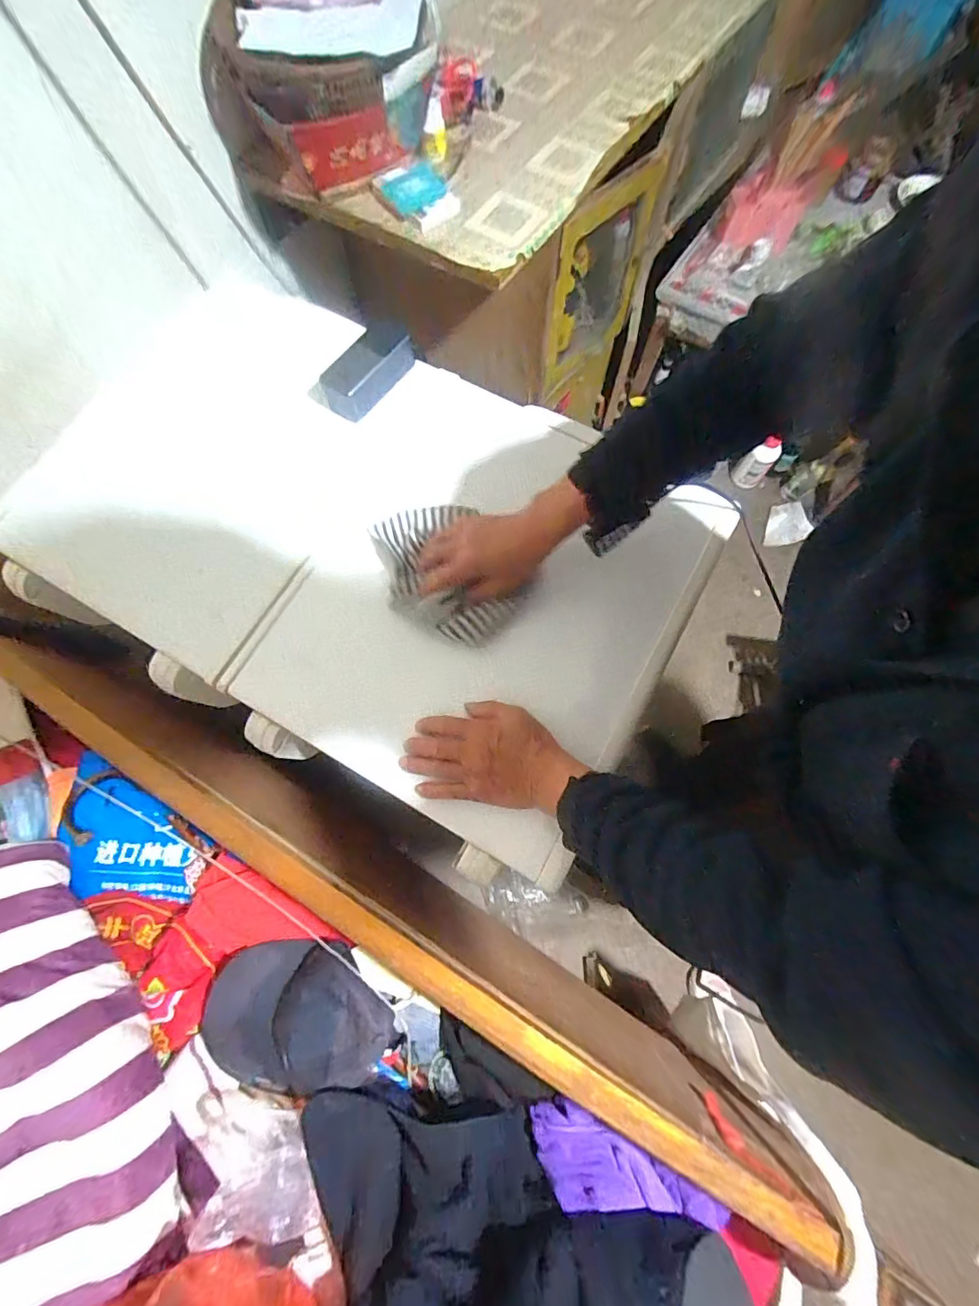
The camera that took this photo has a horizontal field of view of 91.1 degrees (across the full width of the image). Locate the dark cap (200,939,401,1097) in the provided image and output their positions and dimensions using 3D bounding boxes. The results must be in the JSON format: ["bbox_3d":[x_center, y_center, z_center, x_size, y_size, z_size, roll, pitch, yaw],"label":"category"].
[{"bbox_3d":[-0.253,0.462,0.611,0.256,0.093,0.162,-11,72,-4],"label":"dark cap"}]

